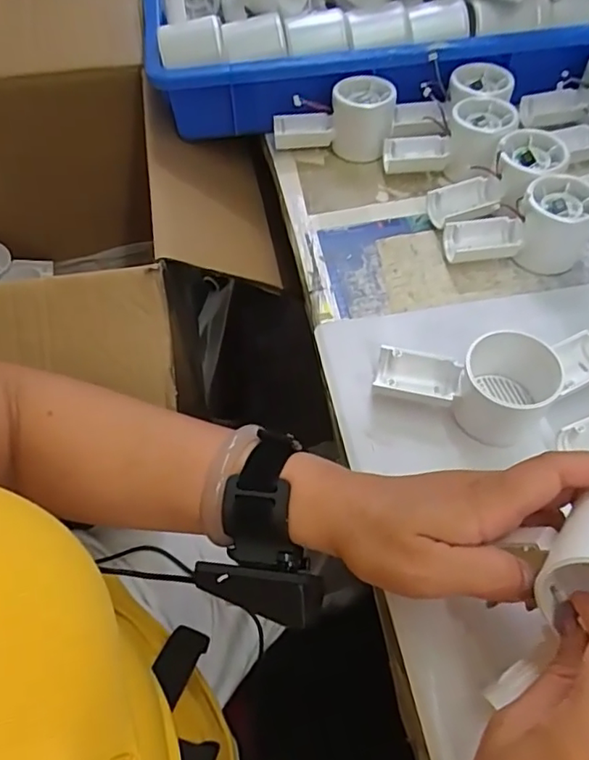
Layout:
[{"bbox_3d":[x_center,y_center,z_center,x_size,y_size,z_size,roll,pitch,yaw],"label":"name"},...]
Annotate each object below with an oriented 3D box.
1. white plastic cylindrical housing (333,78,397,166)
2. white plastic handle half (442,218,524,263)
[{"bbox_3d":[0.066,-0.251,0.546,0.056,0.057,0.045,4,56,4],"label":"white plastic cylindrical housing"},{"bbox_3d":[0.155,-0.115,0.471,0.058,0.024,0.034,-6,56,-3],"label":"white plastic handle half"}]

